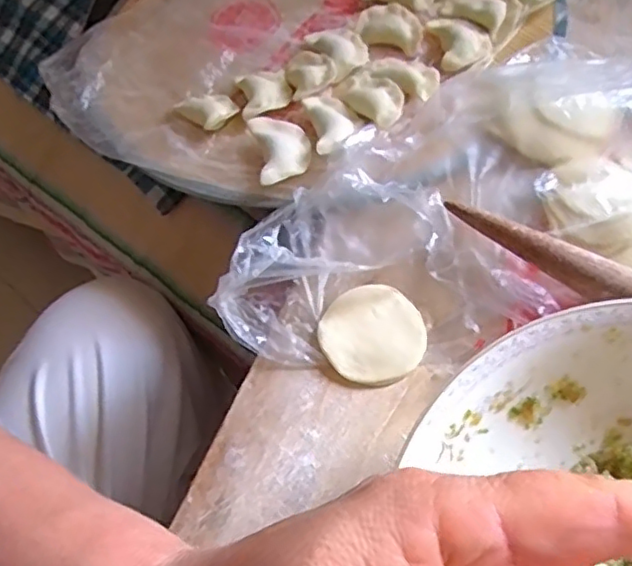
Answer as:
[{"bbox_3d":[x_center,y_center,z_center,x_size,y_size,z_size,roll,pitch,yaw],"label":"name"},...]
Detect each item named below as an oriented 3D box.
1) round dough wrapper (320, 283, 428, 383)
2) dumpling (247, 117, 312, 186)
[{"bbox_3d":[0.030,0.027,0.333,0.054,0.004,0.056,-4,62,8],"label":"round dough wrapper"},{"bbox_3d":[-0.021,-0.085,0.391,0.035,0.014,0.052,-15,61,2],"label":"dumpling"}]

